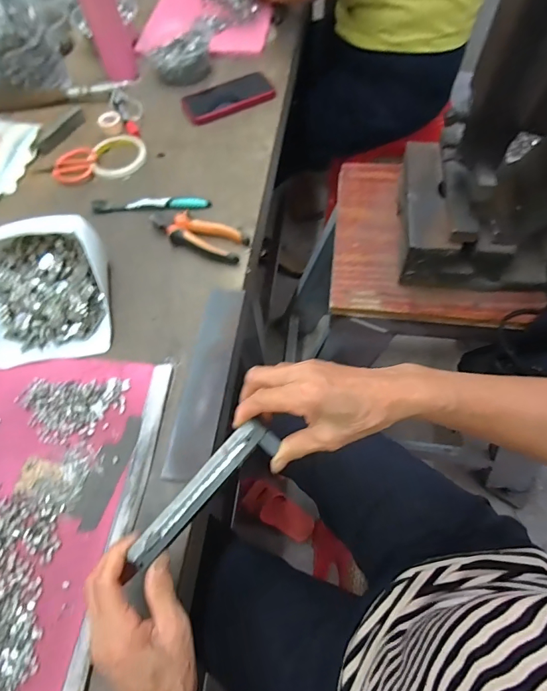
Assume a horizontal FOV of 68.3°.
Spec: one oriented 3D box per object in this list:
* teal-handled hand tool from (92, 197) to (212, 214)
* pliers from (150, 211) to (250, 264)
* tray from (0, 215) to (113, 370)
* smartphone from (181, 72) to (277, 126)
[{"bbox_3d":[-0.192,-0.220,0.625,0.183,0.008,0.027,-1,62,3],"label":"teal-handled hand tool"},{"bbox_3d":[-0.113,-0.162,0.584,0.147,0.022,0.056,18,65,12],"label":"pliers"},{"bbox_3d":[-0.295,-0.076,0.512,0.156,0.076,0.171,-10,62,-2],"label":"tray"},{"bbox_3d":[-0.085,-0.465,0.755,0.166,0.013,0.091,-22,64,-8],"label":"smartphone"}]

